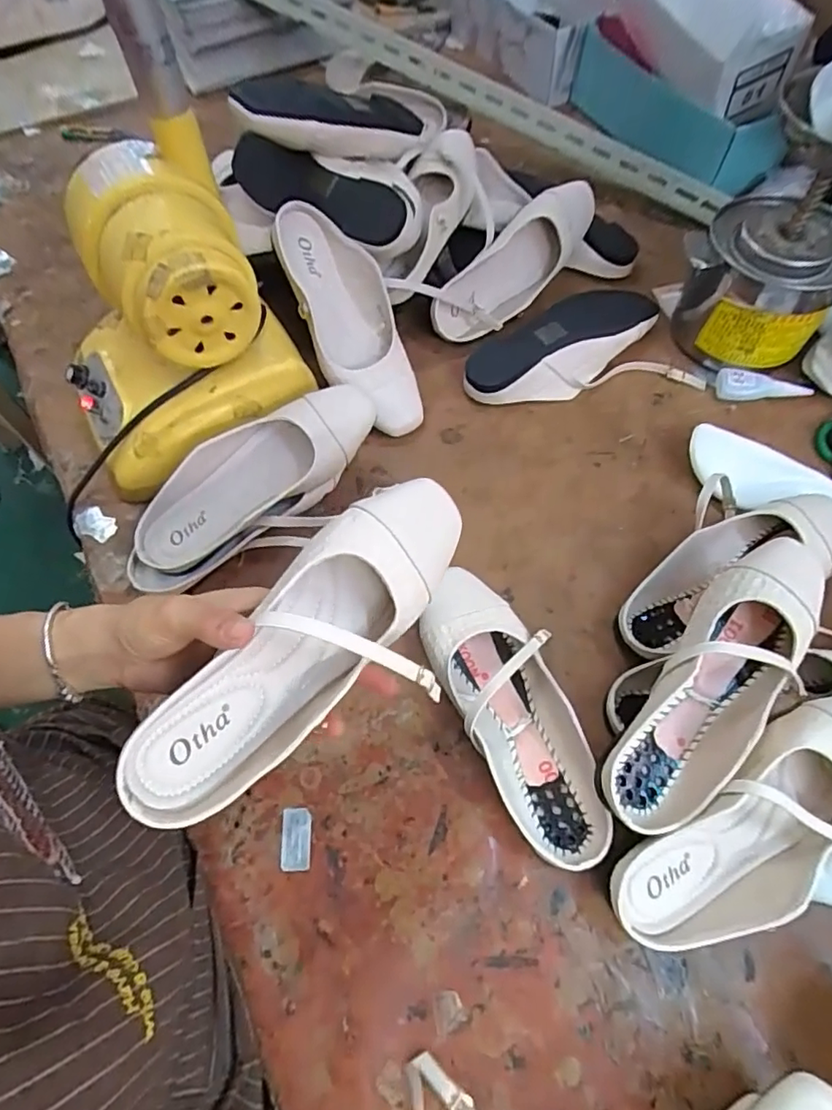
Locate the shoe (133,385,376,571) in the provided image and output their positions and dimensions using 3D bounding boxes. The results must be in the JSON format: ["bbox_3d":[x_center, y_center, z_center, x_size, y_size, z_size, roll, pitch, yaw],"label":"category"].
[{"bbox_3d":[-0.141,-0.073,0.501,0.225,0.046,0.087,-36,68,-16],"label":"shoe"}]

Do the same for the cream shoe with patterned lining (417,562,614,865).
[{"bbox_3d":[0.072,0.108,0.431,0.089,0.051,0.234,-23,65,-10],"label":"cream shoe with patterned lining"}]

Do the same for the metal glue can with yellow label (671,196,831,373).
[{"bbox_3d":[0.338,-0.265,0.571,0.137,0.125,0.114,33,68,16],"label":"metal glue can with yellow label"}]

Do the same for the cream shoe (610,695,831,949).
[{"bbox_3d":[0.232,0.175,0.371,0.226,0.061,0.083,-39,68,-3],"label":"cream shoe"}]

